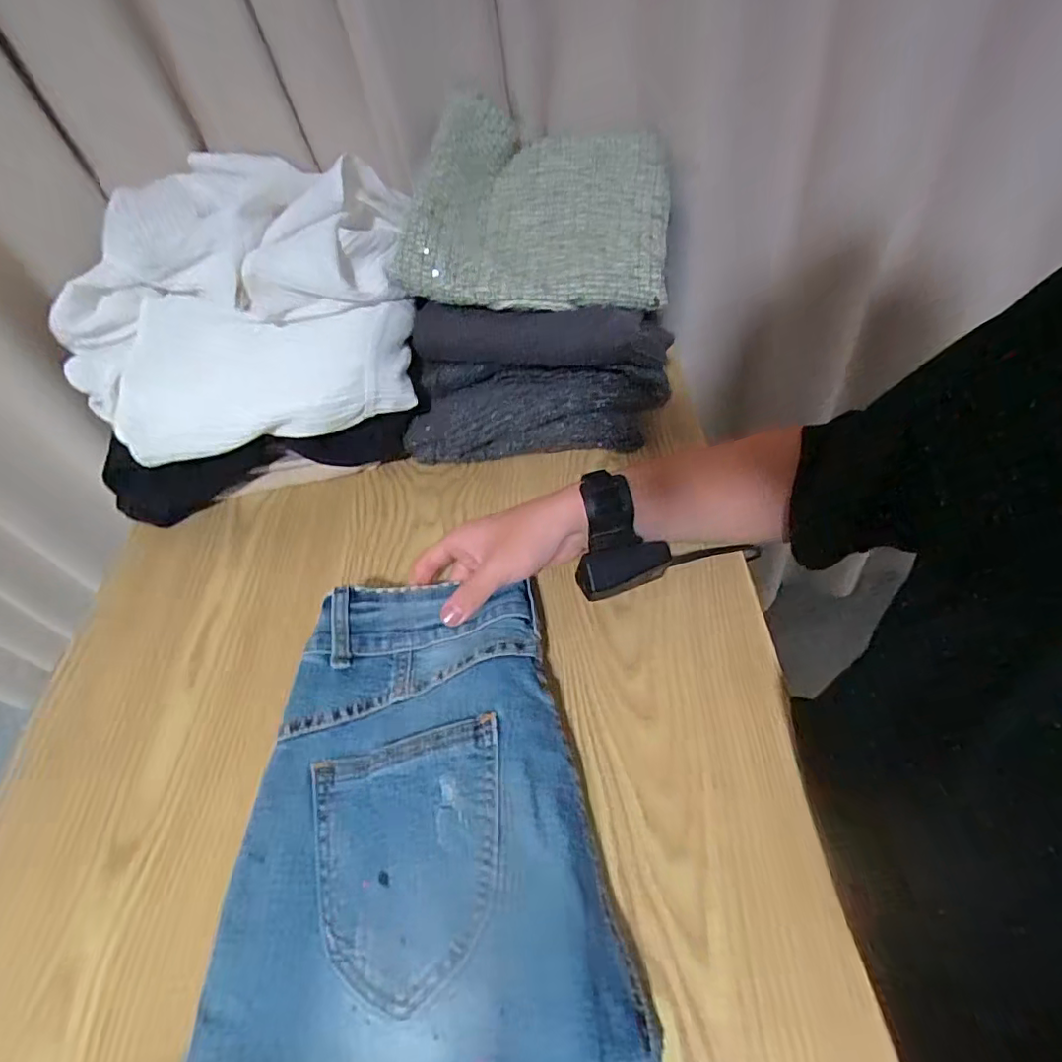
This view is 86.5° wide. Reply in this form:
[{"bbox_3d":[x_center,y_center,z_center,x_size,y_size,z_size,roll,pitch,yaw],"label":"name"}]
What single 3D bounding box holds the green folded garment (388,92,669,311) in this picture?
[{"bbox_3d":[0.010,-0.319,0.538,0.239,0.111,0.216,2,52,10],"label":"green folded garment"}]

